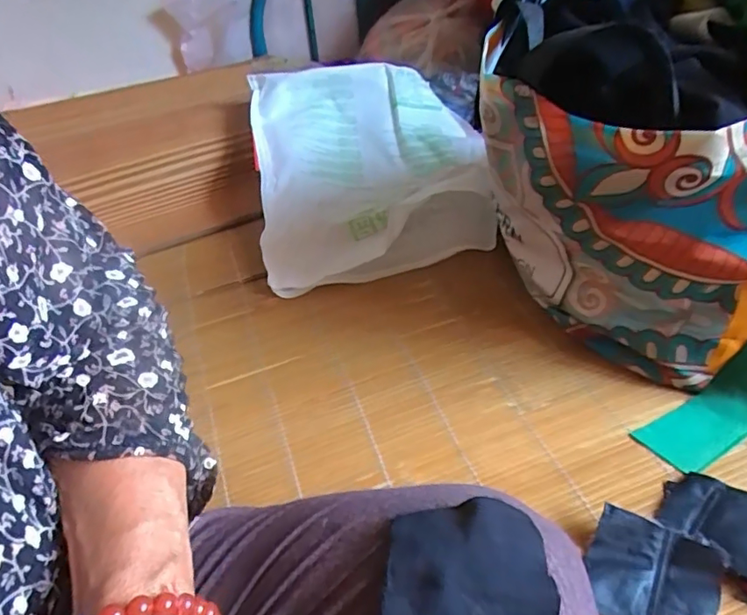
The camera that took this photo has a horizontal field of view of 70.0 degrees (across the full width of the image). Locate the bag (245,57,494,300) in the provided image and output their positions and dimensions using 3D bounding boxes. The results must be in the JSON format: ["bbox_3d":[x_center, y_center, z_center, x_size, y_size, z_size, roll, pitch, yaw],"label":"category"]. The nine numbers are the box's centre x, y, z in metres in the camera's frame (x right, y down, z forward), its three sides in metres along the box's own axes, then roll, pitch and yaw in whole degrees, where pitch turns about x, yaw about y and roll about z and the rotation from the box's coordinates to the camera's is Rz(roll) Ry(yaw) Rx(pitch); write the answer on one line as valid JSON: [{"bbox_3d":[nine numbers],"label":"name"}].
[{"bbox_3d":[0.003,-0.186,0.688,0.302,0.134,0.331,-9,42,-3],"label":"bag"}]

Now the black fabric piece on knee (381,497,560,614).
[{"bbox_3d":[0.037,0.106,0.217,0.064,0.011,0.053,-2,43,5],"label":"black fabric piece on knee"}]

